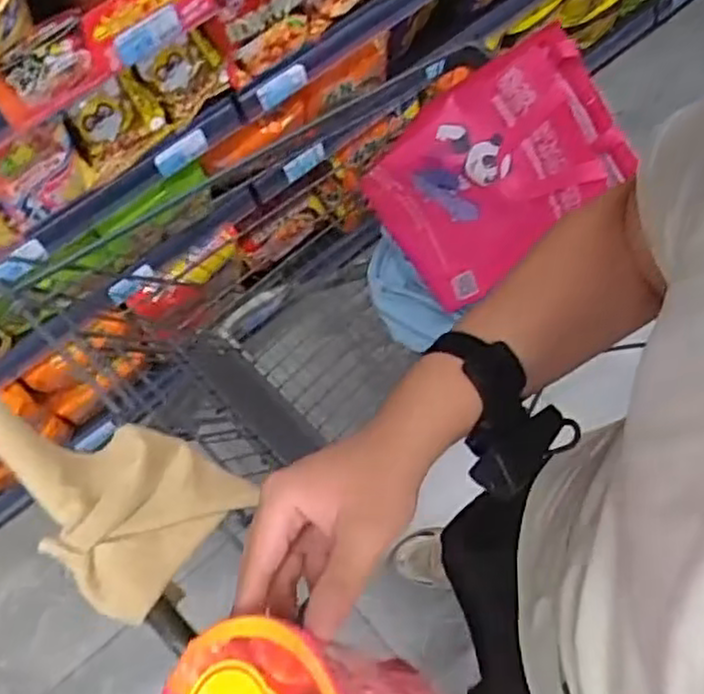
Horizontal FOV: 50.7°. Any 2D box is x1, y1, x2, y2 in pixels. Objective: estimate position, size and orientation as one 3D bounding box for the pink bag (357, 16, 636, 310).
[{"bbox_3d":[0.194,-0.237,1.039,0.115,0.359,0.239,-31,87,-43],"label":"pink bag"}]

